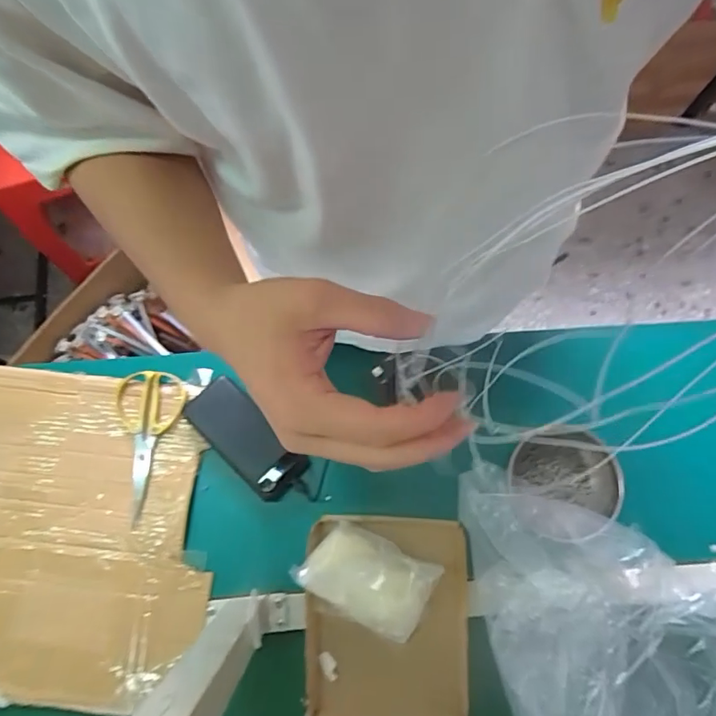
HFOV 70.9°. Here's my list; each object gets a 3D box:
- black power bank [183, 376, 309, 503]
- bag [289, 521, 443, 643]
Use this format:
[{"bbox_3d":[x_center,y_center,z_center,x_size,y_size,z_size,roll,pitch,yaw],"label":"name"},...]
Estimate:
[{"bbox_3d":[-0.136,0.098,0.616,0.159,0.027,0.070,44,82,8],"label":"black power bank"},{"bbox_3d":[0.008,0.248,0.570,0.146,0.042,0.095,26,80,5],"label":"bag"}]

